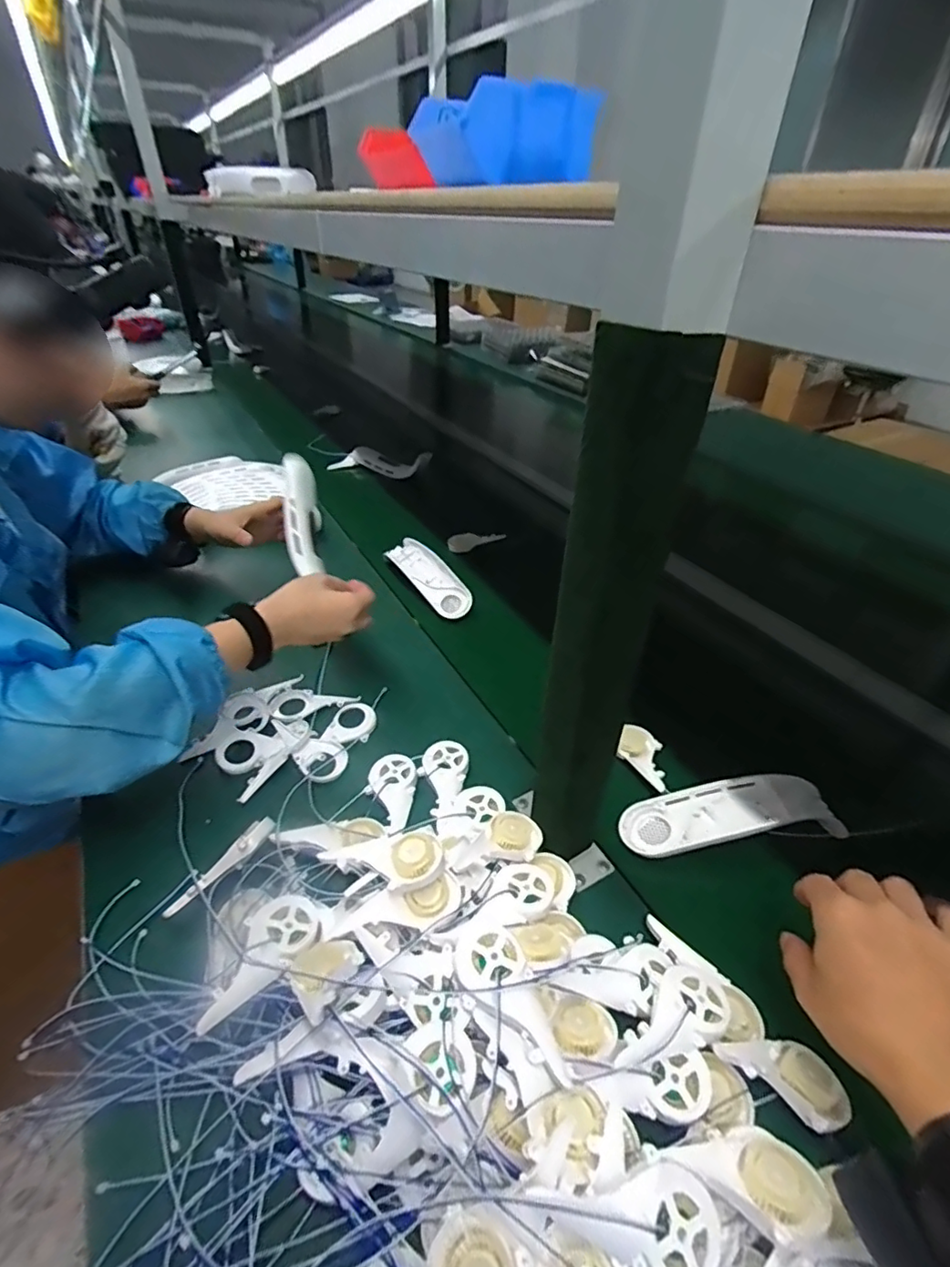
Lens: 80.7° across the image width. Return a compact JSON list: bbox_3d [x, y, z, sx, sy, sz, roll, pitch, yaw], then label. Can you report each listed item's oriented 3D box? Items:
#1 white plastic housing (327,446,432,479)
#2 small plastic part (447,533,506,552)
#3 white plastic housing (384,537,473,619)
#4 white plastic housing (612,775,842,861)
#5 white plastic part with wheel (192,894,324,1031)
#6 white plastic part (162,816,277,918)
[{"bbox_3d":[-0.195,-0.361,1.180,0.222,0.054,0.073,6,37,9],"label":"white plastic housing"},{"bbox_3d":[0.002,-0.154,0.930,0.096,0.019,0.032,-8,37,-10],"label":"small plastic part"},{"bbox_3d":[-0.062,-0.084,0.815,0.060,0.027,0.169,-25,58,-29],"label":"white plastic housing"},{"bbox_3d":[0.228,0.162,0.496,0.192,0.045,0.060,-6,37,-7],"label":"white plastic housing"},{"bbox_3d":[-0.151,0.218,0.383,0.047,0.017,0.093,28,45,33],"label":"white plastic part with wheel"},{"bbox_3d":[-0.196,0.181,0.434,0.015,0.014,0.093,30,61,35],"label":"white plastic part"}]

